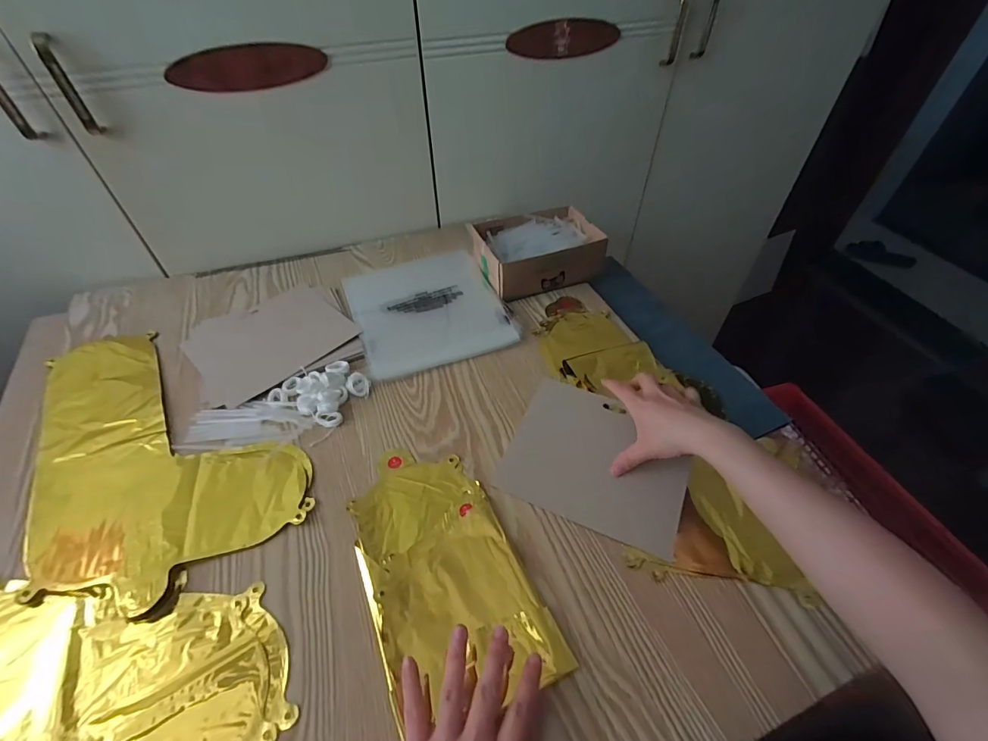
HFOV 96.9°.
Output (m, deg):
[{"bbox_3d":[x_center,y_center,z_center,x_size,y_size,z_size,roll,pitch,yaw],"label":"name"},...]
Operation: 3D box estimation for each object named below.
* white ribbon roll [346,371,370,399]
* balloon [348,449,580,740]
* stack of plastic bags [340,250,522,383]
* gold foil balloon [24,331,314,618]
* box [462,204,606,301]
[{"bbox_3d":[-0.170,0.018,0.549,0.028,0.011,0.042,-10,48,-10],"label":"white ribbon roll"},{"bbox_3d":[-0.053,0.178,0.417,0.140,0.009,0.249,-19,50,-18],"label":"balloon"},{"bbox_3d":[-0.098,-0.096,0.650,0.209,0.021,0.216,-17,50,-16],"label":"stack of plastic bags"},{"bbox_3d":[-0.399,0.076,0.499,0.225,0.009,0.405,-34,56,-28],"label":"gold foil balloon"},{"bbox_3d":[0.067,-0.188,0.698,0.188,0.067,0.144,-17,50,-16],"label":"box"}]

